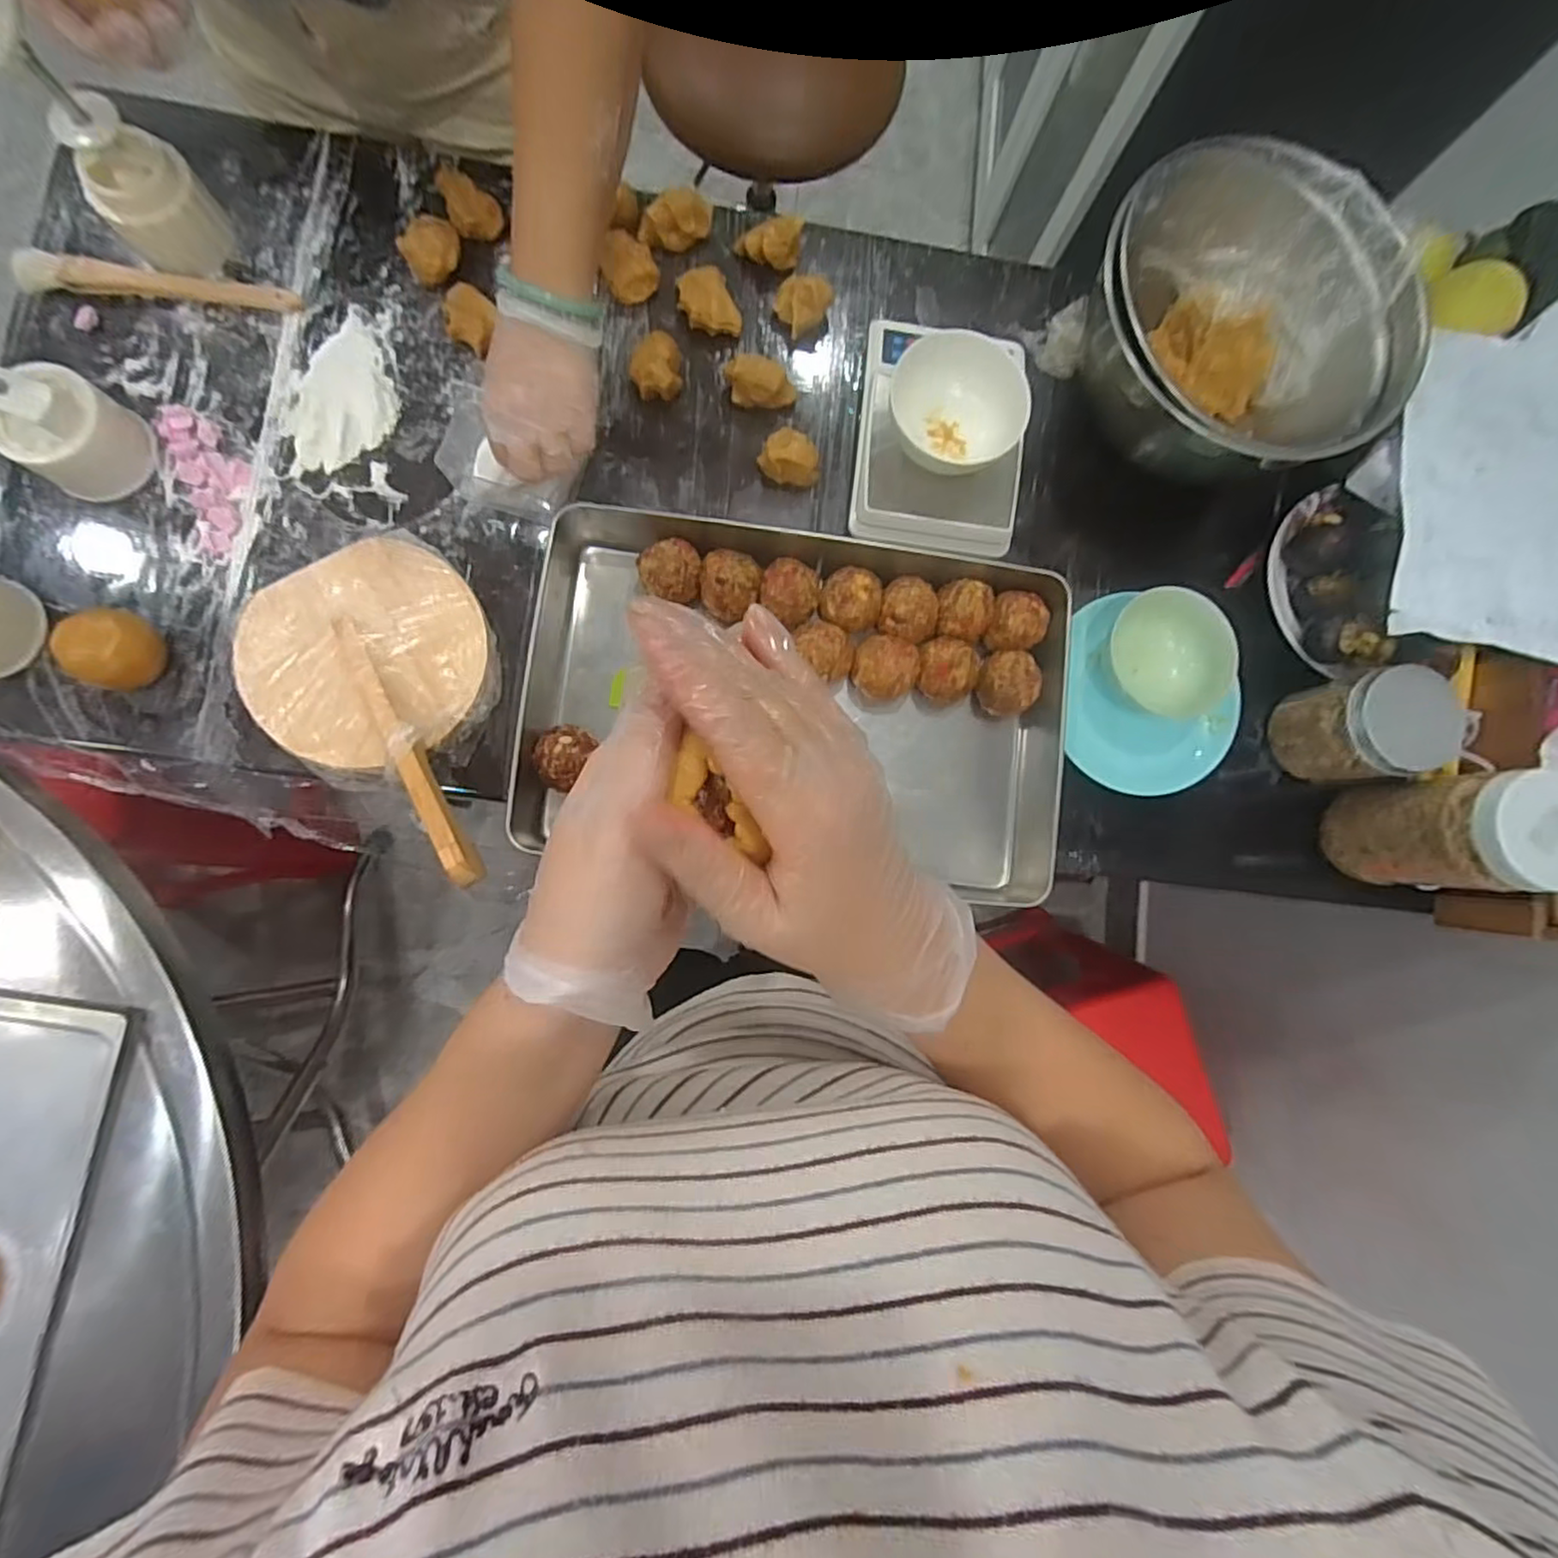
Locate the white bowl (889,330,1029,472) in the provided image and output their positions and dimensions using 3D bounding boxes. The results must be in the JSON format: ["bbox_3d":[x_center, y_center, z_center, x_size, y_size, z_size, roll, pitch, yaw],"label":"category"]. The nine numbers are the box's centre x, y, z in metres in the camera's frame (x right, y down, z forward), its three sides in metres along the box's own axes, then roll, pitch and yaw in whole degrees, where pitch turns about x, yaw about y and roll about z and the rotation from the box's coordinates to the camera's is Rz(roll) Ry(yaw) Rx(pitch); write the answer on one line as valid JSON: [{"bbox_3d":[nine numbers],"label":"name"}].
[{"bbox_3d":[0.144,-0.302,0.546,0.108,0.057,0.090,16,83,-3],"label":"white bowl"}]

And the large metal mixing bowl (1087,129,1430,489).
[{"bbox_3d":[0.379,-0.384,0.577,0.254,0.112,0.234,1,84,-5],"label":"large metal mixing bowl"}]

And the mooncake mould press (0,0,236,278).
[{"bbox_3d":[-0.493,-0.464,0.490,0.074,0.163,0.071,-42,89,-8],"label":"mooncake mould press"}]

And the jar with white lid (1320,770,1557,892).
[{"bbox_3d":[0.537,0.041,0.538,0.086,0.144,0.085,1,84,-5],"label":"jar with white lid"}]

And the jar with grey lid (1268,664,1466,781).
[{"bbox_3d":[0.490,-0.044,0.565,0.077,0.093,0.084,1,84,-5],"label":"jar with grey lid"}]

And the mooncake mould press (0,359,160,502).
[{"bbox_3d":[-0.538,-0.269,0.475,0.065,0.156,0.080,33,82,-1],"label":"mooncake mould press"}]

